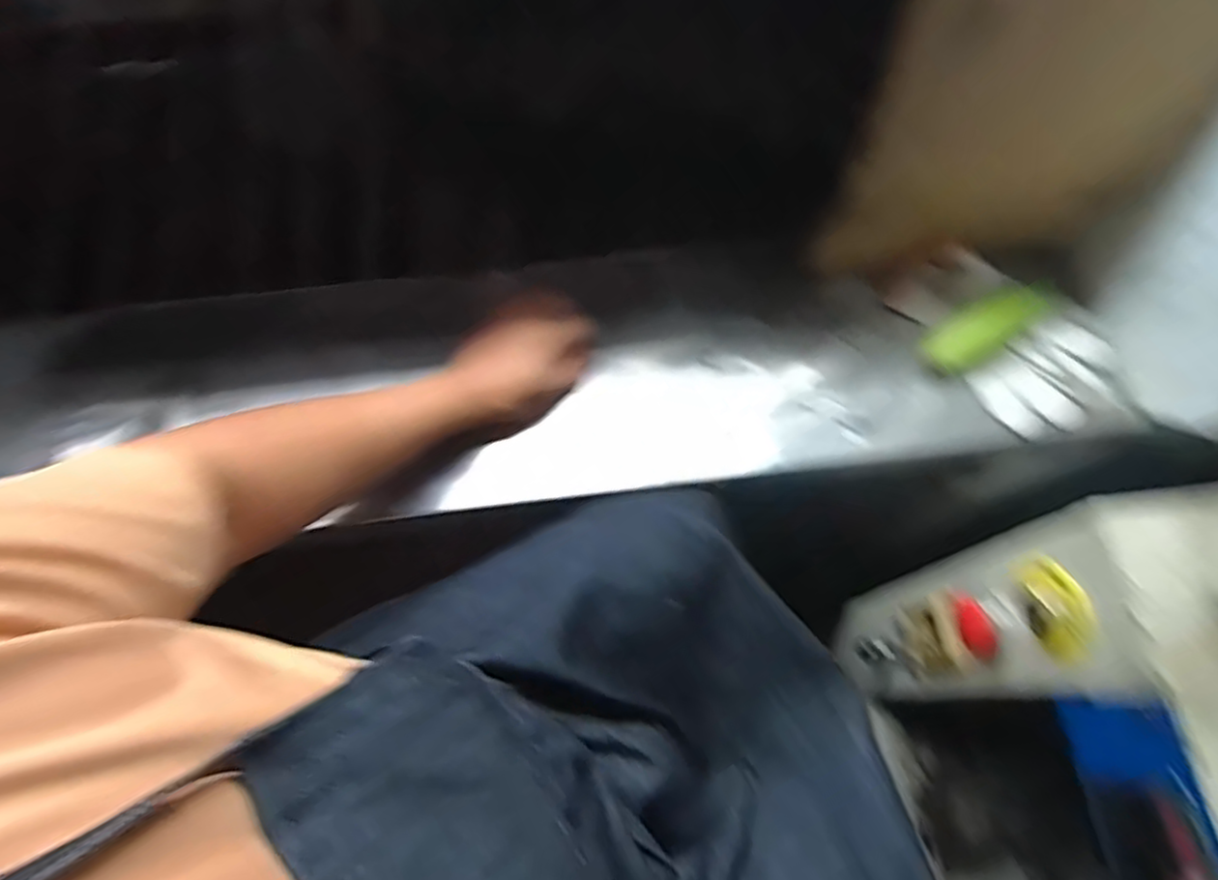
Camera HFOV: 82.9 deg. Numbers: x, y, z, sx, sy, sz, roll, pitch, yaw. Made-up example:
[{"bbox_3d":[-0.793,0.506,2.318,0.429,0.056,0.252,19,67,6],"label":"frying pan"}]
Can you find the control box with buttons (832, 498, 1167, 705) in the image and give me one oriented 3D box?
[{"bbox_3d":[0.265,0.151,0.543,0.048,0.354,0.109,-6,69,-4],"label":"control box with buttons"}]

